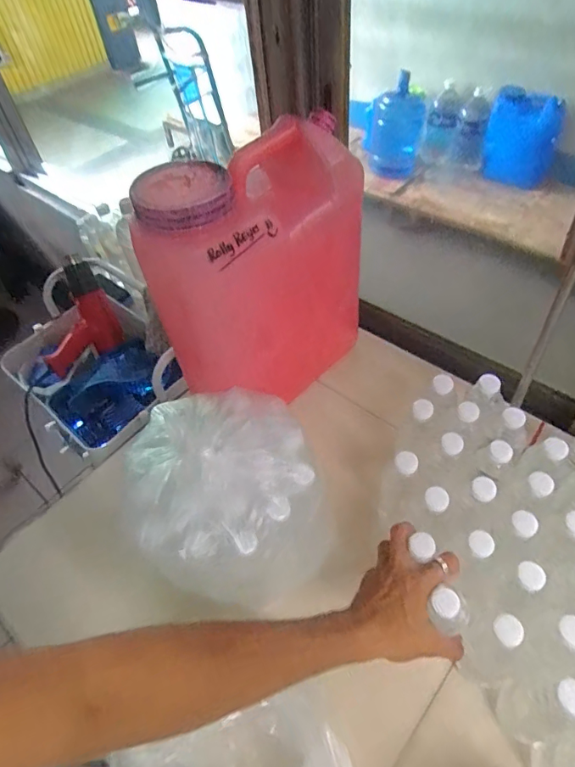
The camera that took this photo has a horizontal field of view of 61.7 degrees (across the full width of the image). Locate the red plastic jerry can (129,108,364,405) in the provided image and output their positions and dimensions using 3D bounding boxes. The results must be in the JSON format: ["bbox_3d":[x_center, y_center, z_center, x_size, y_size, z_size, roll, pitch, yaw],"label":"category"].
[{"bbox_3d":[-0.035,-0.158,0.709,0.175,0.355,0.299,23,57,23],"label":"red plastic jerry can"}]

